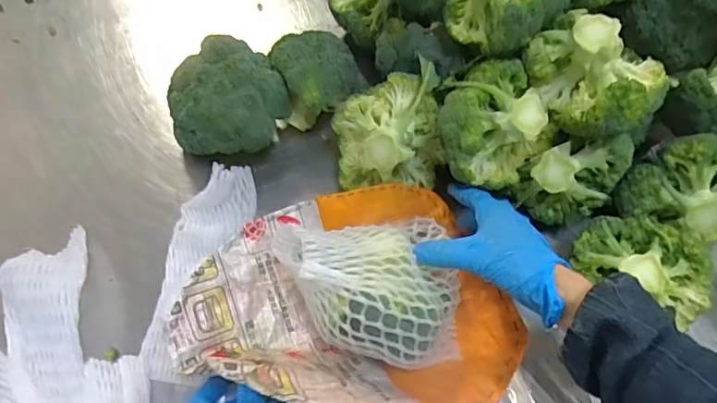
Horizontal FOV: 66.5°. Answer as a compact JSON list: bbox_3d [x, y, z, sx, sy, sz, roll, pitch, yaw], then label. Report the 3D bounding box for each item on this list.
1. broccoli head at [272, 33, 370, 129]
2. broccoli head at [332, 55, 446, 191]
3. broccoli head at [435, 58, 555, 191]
[{"bbox_3d":[-0.048,-0.131,0.616,0.081,0.105,0.087,1,64,-1],"label":"broccoli head"},{"bbox_3d":[0.032,-0.074,0.562,0.105,0.094,0.102,-14,65,-8],"label":"broccoli head"},{"bbox_3d":[0.124,-0.072,0.526,0.102,0.088,0.097,1,64,-1],"label":"broccoli head"}]

